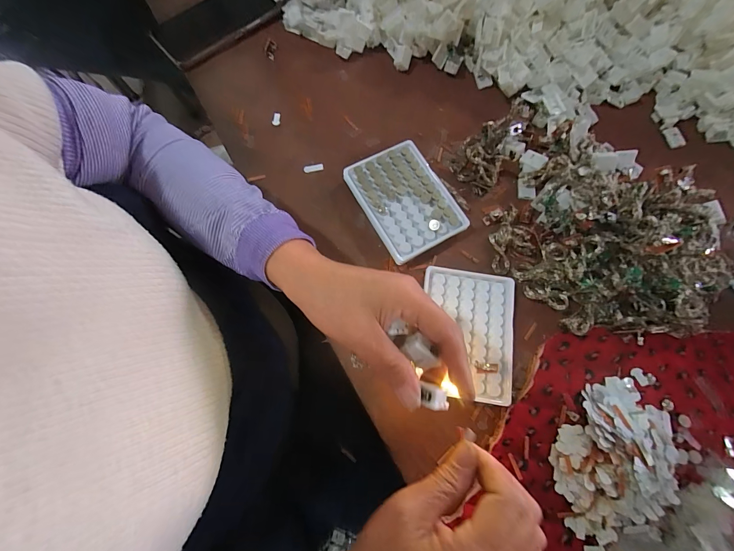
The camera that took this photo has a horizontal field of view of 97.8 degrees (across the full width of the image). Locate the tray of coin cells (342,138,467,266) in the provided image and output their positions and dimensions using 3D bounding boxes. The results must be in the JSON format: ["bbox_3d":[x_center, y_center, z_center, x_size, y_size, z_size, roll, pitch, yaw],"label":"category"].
[{"bbox_3d":[0.044,-0.088,0.372,0.096,0.016,0.129,-29,75,-9],"label":"tray of coin cells"}]

